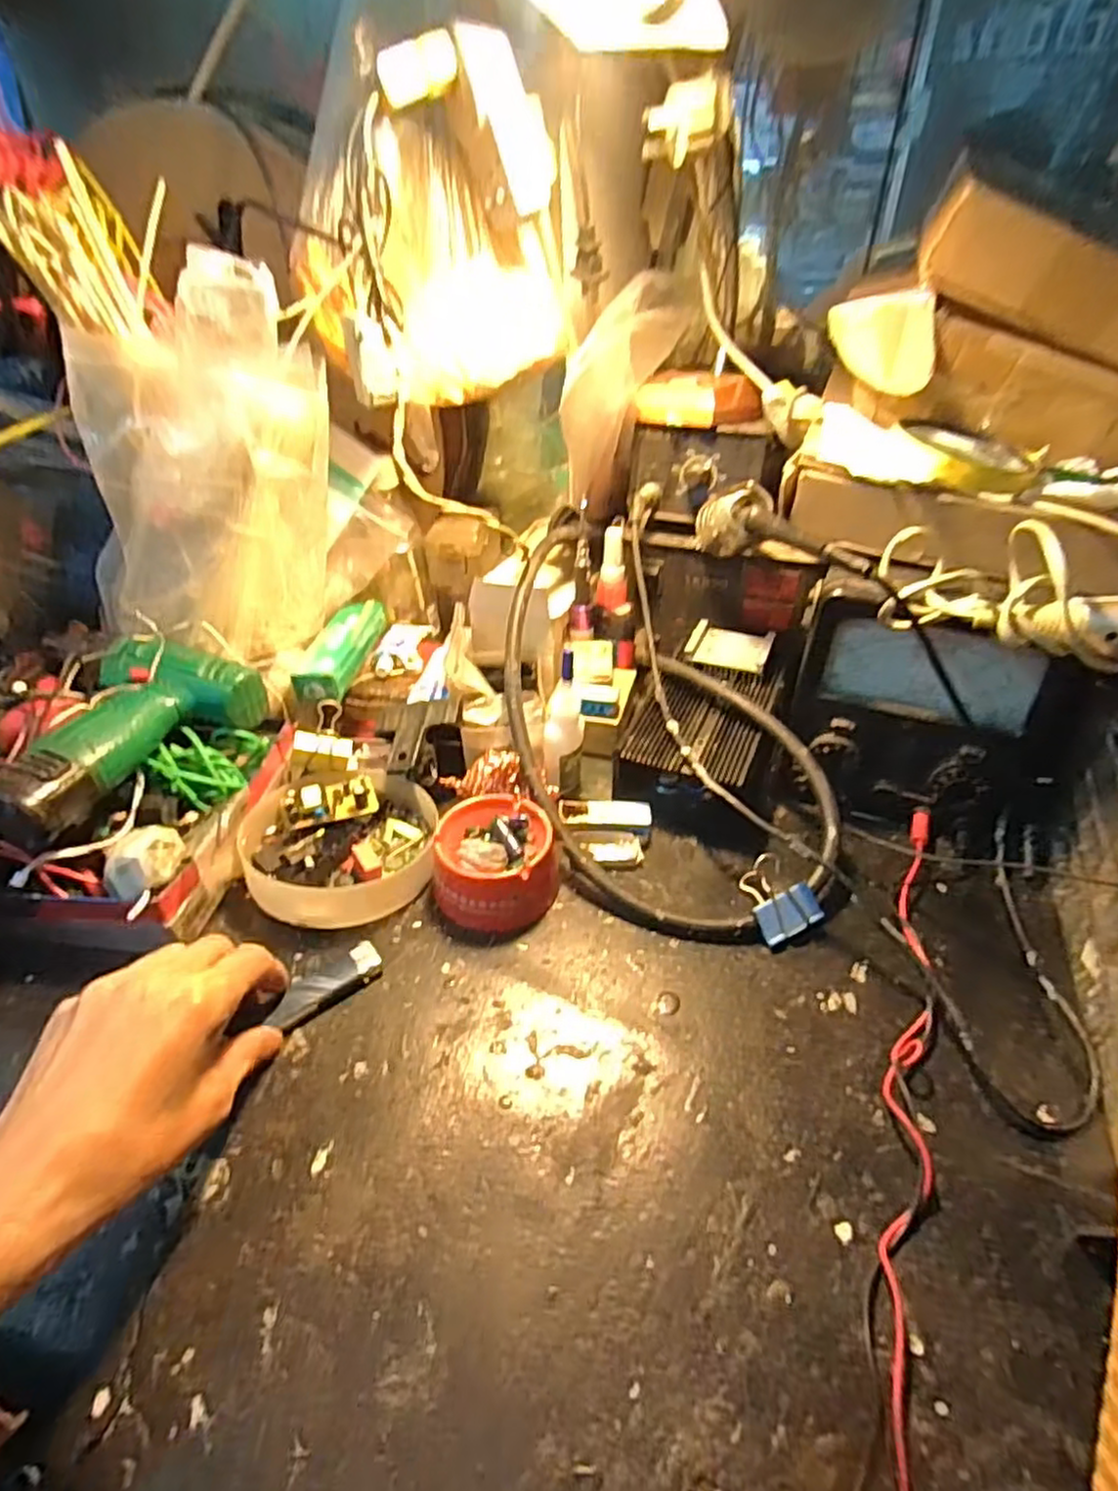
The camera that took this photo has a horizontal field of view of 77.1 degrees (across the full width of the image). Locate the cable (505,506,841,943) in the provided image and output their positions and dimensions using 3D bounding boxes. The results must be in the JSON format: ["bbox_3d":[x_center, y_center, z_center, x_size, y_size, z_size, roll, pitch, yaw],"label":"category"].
[{"bbox_3d":[0.059,-0.043,0.544,0.206,0.156,0.367,-10,40,-13],"label":"cable"}]

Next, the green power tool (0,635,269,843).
[{"bbox_3d":[-0.304,-0.004,0.472,0.117,0.061,0.182,21,43,24],"label":"green power tool"}]

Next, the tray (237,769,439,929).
[{"bbox_3d":[-0.155,0.065,0.499,0.131,0.038,0.132,0,38,0],"label":"tray"}]

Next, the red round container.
[{"bbox_3d":[-0.043,0.080,0.478,0.080,0.043,0.085,0,38,0],"label":"red round container"}]

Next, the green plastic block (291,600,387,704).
[{"bbox_3d":[-0.184,-0.085,0.599,0.037,0.029,0.148,3,39,4],"label":"green plastic block"}]

